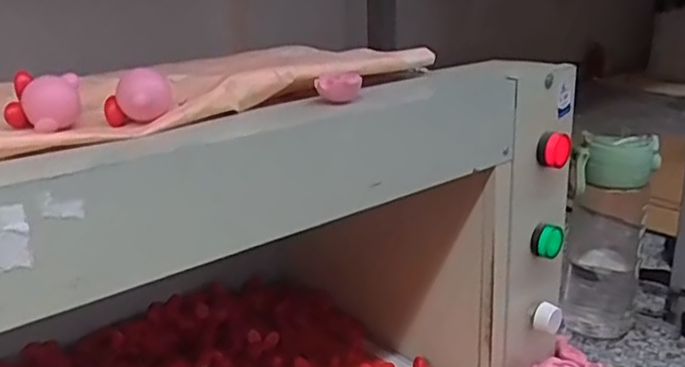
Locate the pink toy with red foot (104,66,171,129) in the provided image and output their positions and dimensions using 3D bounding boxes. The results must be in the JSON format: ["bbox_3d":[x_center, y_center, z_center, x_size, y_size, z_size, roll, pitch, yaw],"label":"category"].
[{"bbox_3d":[-0.110,-0.046,0.340,0.034,0.028,0.021,-6,22,-12],"label":"pink toy with red foot"}]

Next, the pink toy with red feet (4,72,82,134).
[{"bbox_3d":[-0.158,-0.044,0.336,0.032,0.026,0.022,-1,22,0],"label":"pink toy with red feet"}]

